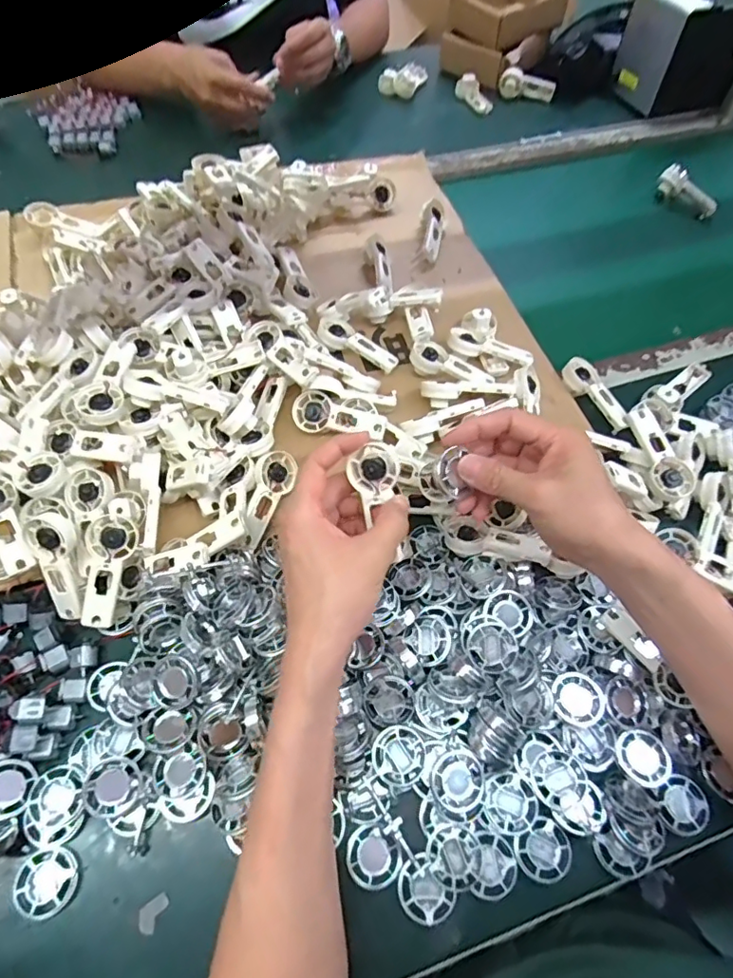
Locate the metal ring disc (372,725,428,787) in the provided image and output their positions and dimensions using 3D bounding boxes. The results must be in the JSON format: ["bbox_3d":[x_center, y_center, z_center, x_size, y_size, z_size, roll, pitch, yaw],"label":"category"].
[{"bbox_3d":[0.025,0.200,0.407,0.039,0.009,0.040,0,60,-1],"label":"metal ring disc"}]

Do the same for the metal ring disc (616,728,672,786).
[{"bbox_3d":[0.213,0.206,0.418,0.043,0.009,0.036,15,61,8],"label":"metal ring disc"}]

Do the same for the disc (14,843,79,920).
[{"bbox_3d":[-0.223,0.274,0.379,0.041,0.008,0.040,0,60,-1],"label":"disc"}]

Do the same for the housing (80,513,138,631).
[{"bbox_3d":[-0.219,0.068,0.456,0.040,0.017,0.092,7,84,2],"label":"housing"}]

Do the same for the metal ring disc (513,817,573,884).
[{"bbox_3d":[0.130,0.264,0.396,0.040,0.004,0.037,-26,64,-15],"label":"metal ring disc"}]

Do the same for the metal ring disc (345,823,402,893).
[{"bbox_3d":[0.005,0.263,0.390,0.038,0.004,0.039,7,50,-8],"label":"metal ring disc"}]

